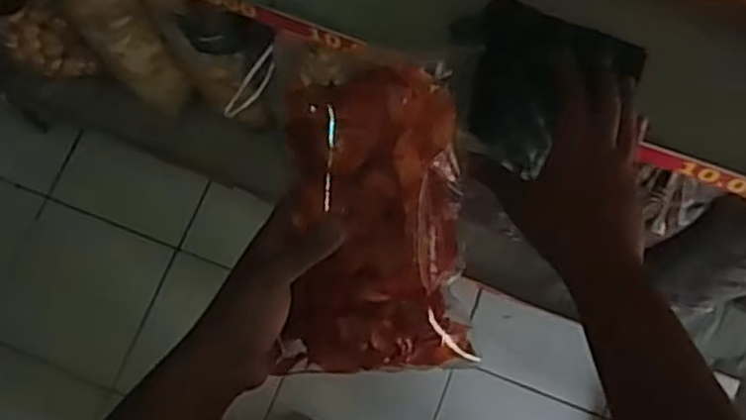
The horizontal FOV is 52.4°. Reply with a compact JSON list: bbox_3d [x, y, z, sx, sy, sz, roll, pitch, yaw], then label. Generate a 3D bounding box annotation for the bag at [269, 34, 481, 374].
[{"bbox_3d":[0.006,0.002,0.497,0.123,0.055,0.212,-1,103,-11],"label":"bag"}]

